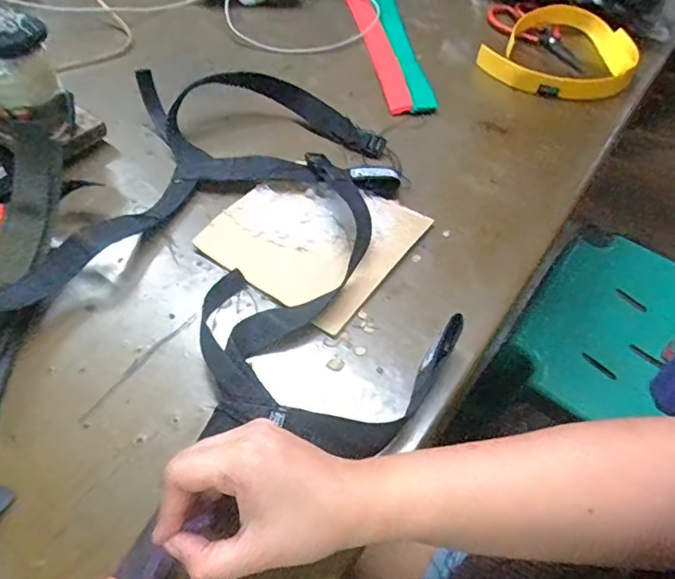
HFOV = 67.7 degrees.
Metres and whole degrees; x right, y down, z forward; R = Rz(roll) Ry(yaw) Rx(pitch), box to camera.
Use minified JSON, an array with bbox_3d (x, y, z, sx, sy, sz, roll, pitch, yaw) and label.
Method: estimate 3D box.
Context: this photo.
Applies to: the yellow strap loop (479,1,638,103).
[{"bbox_3d":[0.297,-0.304,0.655,0.170,0.043,0.190,31,57,20],"label":"yellow strap loop"}]

